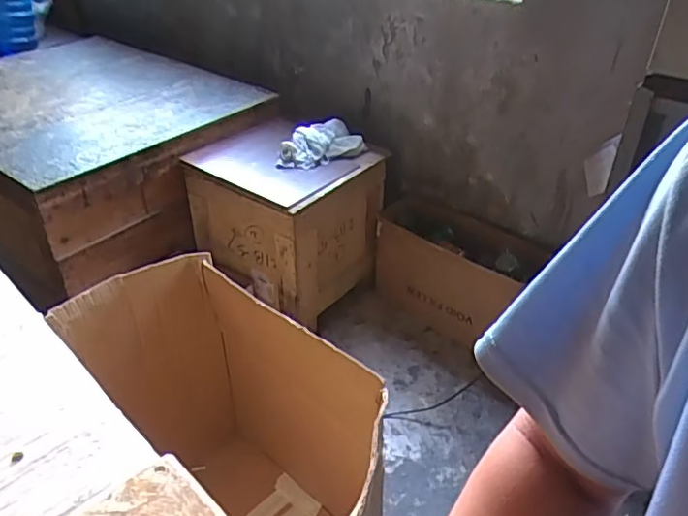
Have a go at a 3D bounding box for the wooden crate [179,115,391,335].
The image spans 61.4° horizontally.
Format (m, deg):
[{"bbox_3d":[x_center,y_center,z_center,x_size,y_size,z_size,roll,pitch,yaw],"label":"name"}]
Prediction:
[{"bbox_3d":[-0.189,-0.143,1.925,0.505,0.486,0.437,23,41,28],"label":"wooden crate"}]

